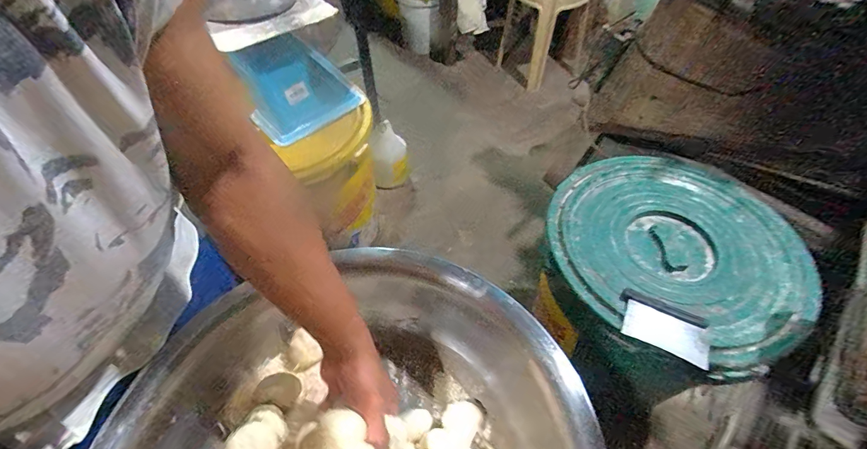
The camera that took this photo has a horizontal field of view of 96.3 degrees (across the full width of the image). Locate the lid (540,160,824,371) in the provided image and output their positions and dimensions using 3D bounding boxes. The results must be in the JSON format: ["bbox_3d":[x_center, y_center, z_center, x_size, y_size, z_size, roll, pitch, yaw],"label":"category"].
[{"bbox_3d":[0.435,0.034,0.705,0.416,0.039,0.427,-1,52,1],"label":"lid"}]

